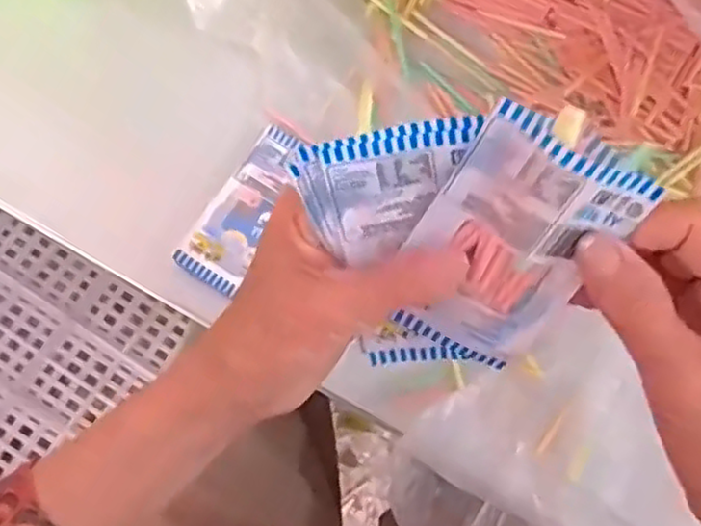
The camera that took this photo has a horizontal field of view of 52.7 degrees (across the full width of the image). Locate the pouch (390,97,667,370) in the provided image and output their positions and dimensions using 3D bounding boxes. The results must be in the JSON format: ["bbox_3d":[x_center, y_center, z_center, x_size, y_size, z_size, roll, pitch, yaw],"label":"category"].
[{"bbox_3d":[0.053,-0.001,0.255,0.061,0.103,0.012,29,40,-2],"label":"pouch"}]

